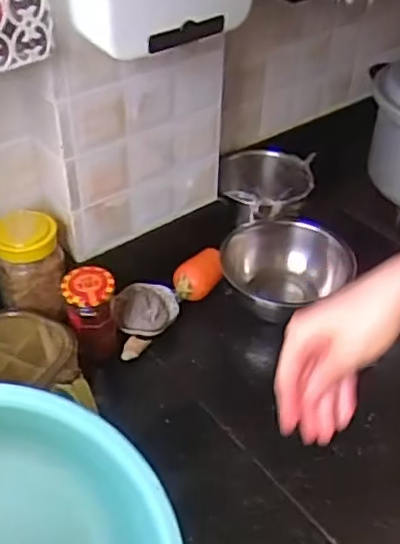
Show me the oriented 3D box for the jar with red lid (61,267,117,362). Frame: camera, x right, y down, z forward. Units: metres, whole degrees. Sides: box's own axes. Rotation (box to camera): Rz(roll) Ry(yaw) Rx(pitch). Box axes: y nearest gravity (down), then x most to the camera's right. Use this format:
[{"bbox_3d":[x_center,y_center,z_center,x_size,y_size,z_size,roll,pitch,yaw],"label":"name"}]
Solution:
[{"bbox_3d":[-0.141,0.055,0.827,0.061,0.112,0.061,1,42,-1],"label":"jar with red lid"}]

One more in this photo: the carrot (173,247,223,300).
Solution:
[{"bbox_3d":[-0.001,0.004,0.920,0.047,0.046,0.089,29,48,27],"label":"carrot"}]

